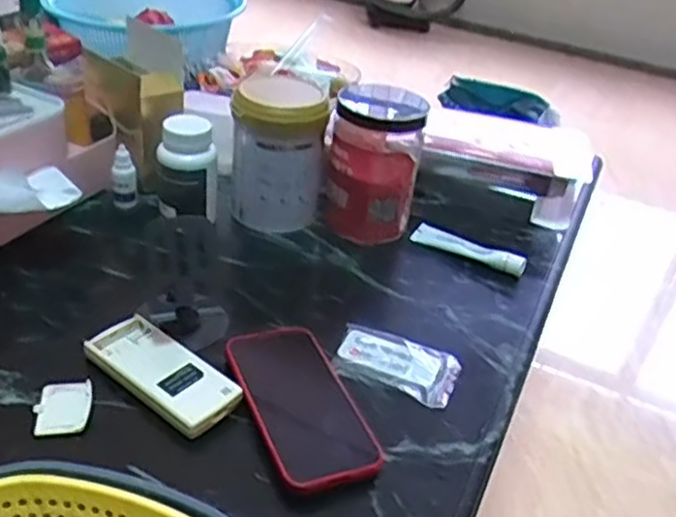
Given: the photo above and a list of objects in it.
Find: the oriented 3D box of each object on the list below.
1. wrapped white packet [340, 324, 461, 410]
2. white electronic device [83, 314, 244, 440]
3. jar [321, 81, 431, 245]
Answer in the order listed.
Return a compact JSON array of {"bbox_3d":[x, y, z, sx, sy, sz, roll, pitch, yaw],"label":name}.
[{"bbox_3d":[0.051,0.091,0.607,0.103,0.010,0.069,18,35,15],"label":"wrapped white packet"},{"bbox_3d":[-0.140,0.092,0.561,0.133,0.022,0.056,29,39,28],"label":"white electronic device"},{"bbox_3d":[0.037,-0.103,0.762,0.097,0.155,0.096,5,34,-4],"label":"jar"}]

